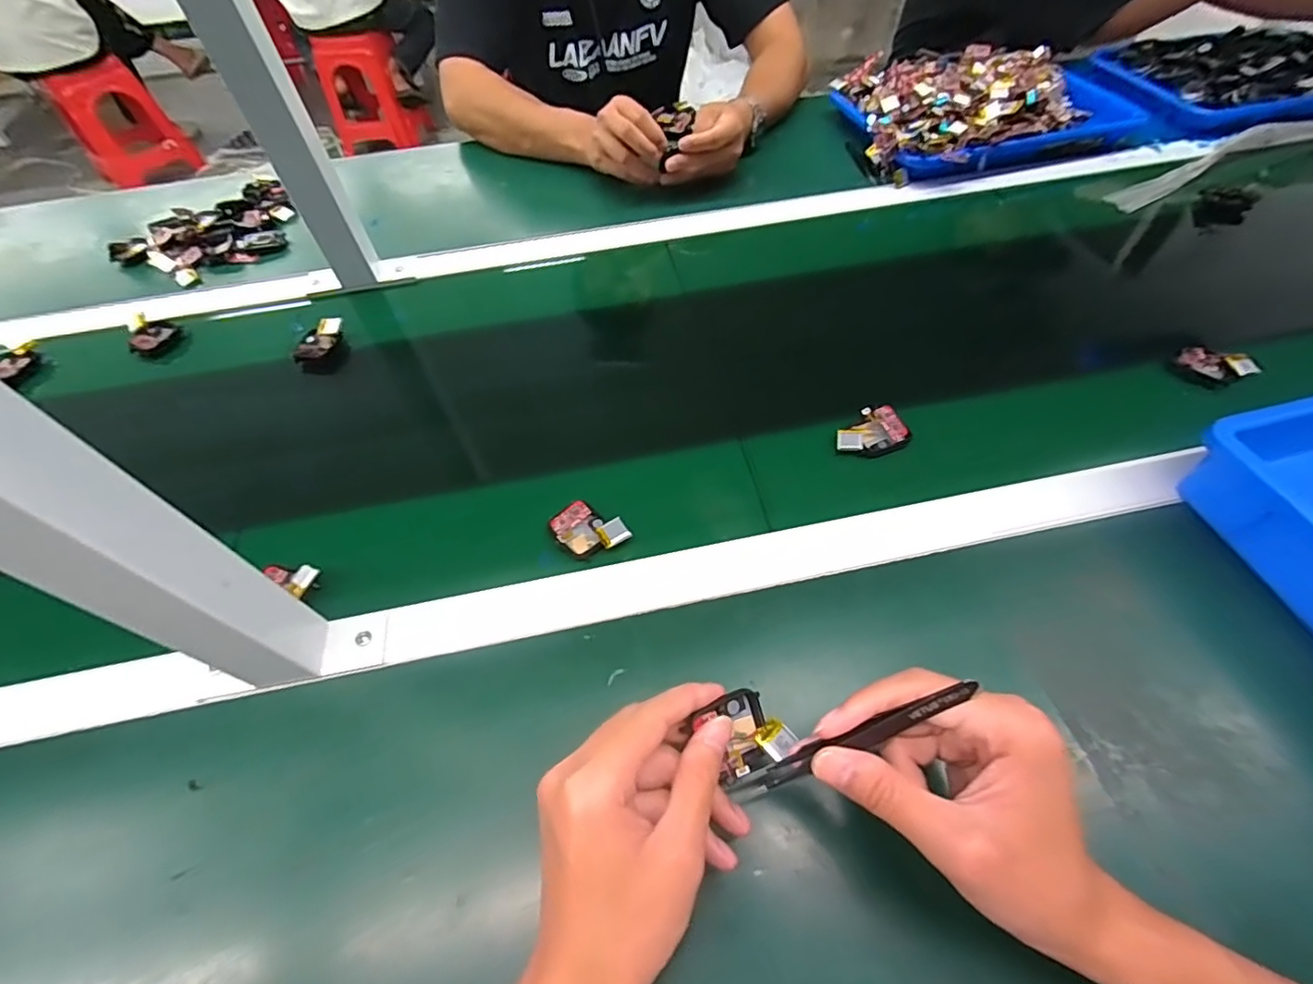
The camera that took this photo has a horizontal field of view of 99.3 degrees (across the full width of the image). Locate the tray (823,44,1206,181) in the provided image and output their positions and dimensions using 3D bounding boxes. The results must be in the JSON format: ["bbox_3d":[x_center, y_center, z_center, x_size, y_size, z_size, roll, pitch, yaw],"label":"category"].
[{"bbox_3d":[0.465,-0.527,0.747,0.432,0.086,0.241,-17,50,-8],"label":"tray"}]

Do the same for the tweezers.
[{"bbox_3d":[0.087,0.116,0.258,0.116,0.009,0.009,-34,47,19],"label":"tweezers"}]

